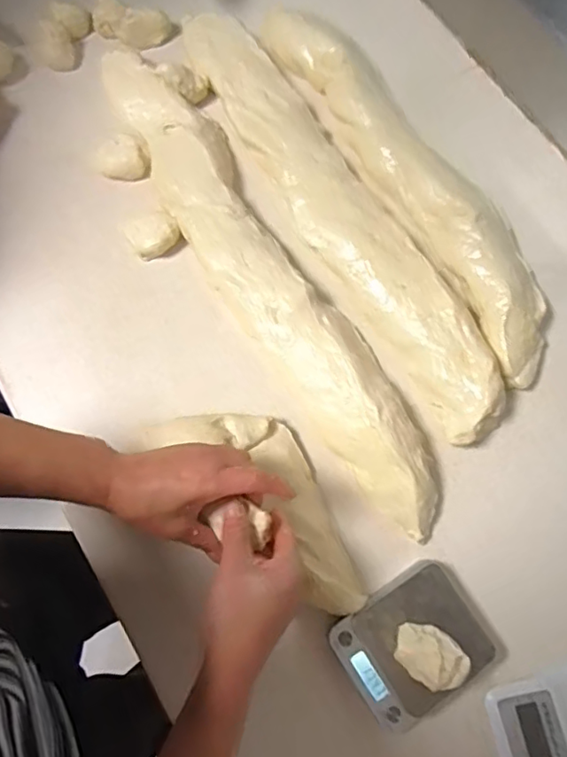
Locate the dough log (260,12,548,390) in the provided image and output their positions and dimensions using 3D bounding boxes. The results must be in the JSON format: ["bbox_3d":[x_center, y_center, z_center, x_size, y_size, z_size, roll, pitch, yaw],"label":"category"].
[{"bbox_3d":[0.155,-0.253,0.679,0.112,0.051,0.567,-29,75,-9],"label":"dough log"}]

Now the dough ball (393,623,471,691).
[{"bbox_3d":[0.130,0.246,0.502,0.061,0.048,0.044,20,73,5],"label":"dough ball"}]

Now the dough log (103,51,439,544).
[{"bbox_3d":[-0.027,-0.126,0.638,0.115,0.054,0.674,-29,77,-8],"label":"dough log"}]

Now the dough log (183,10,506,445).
[{"bbox_3d":[0.055,-0.204,0.661,0.109,0.049,0.626,-31,75,-10],"label":"dough log"}]

